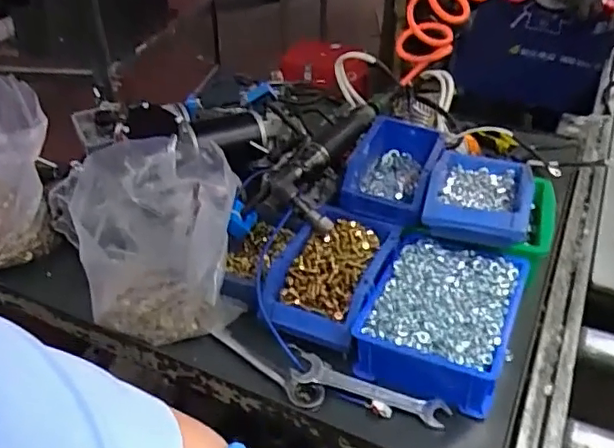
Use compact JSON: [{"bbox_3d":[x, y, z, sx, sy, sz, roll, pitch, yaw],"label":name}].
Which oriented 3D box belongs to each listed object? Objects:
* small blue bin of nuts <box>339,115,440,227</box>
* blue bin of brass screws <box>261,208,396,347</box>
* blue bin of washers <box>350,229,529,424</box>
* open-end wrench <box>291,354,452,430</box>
[{"bbox_3d":[0.114,-0.072,0.756,0.105,0.068,0.170,12,37,17],"label":"small blue bin of nuts"},{"bbox_3d":[0.026,0.056,0.673,0.121,0.053,0.168,15,38,21],"label":"blue bin of brass screws"},{"bbox_3d":[0.149,0.106,0.630,0.150,0.081,0.200,15,38,21],"label":"blue bin of washers"},{"bbox_3d":[0.062,0.169,0.573,0.157,0.015,0.032,14,38,19],"label":"open-end wrench"}]

